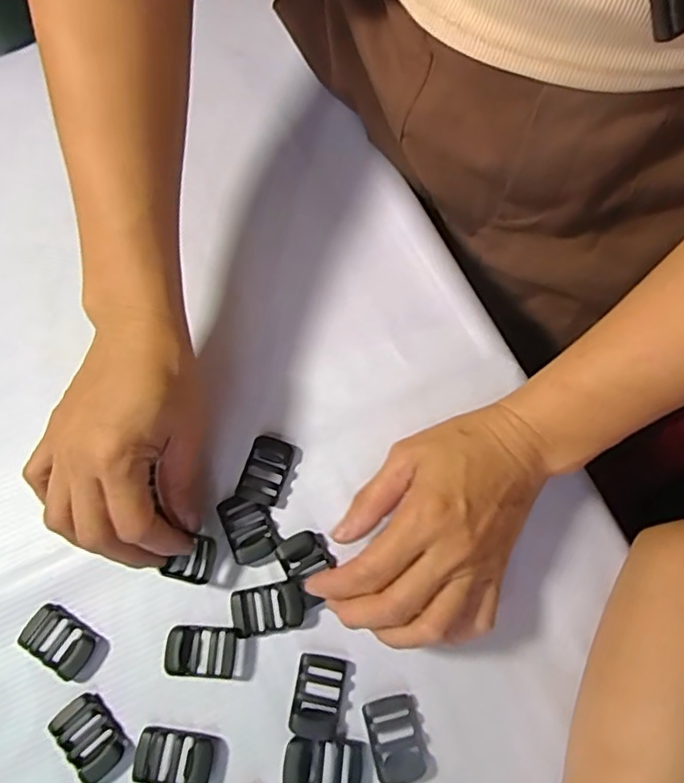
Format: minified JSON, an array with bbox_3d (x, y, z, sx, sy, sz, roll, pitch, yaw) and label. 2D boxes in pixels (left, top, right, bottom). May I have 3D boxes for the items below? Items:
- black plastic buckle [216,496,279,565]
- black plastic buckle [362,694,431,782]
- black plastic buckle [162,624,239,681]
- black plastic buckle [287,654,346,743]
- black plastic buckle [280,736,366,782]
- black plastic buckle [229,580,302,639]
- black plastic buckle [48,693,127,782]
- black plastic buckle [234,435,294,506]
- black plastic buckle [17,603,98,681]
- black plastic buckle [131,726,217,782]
[{"bbox_3d":[-0.052,0.077,0.332,0.027,0.004,0.038,-23,72,-9],"label":"black plastic buckle"},{"bbox_3d":[0.029,0.177,0.301,0.028,0.006,0.038,-13,71,-5],"label":"black plastic buckle"},{"bbox_3d":[-0.075,0.137,0.312,0.038,0.009,0.025,4,70,1],"label":"black plastic buckle"},{"bbox_3d":[-0.013,0.158,0.308,0.024,0.004,0.038,11,70,3],"label":"black plastic buckle"},{"bbox_3d":[-0.009,0.187,0.296,0.040,0.007,0.023,6,70,1],"label":"black plastic buckle"},{"bbox_3d":[-0.040,0.117,0.320,0.038,0.007,0.023,-10,71,-4],"label":"black plastic buckle"},{"bbox_3d":[-0.127,0.175,0.297,0.026,0.004,0.039,-37,75,-13],"label":"black plastic buckle"},{"bbox_3d":[-0.045,0.045,0.345,0.024,0.004,0.039,16,71,5],"label":"black plastic buckle"},{"bbox_3d":[-0.150,0.132,0.314,0.038,0.006,0.024,32,73,10],"label":"black plastic buckle"},{"bbox_3d":[-0.085,0.184,0.297,0.038,0.004,0.024,10,70,3],"label":"black plastic buckle"}]

